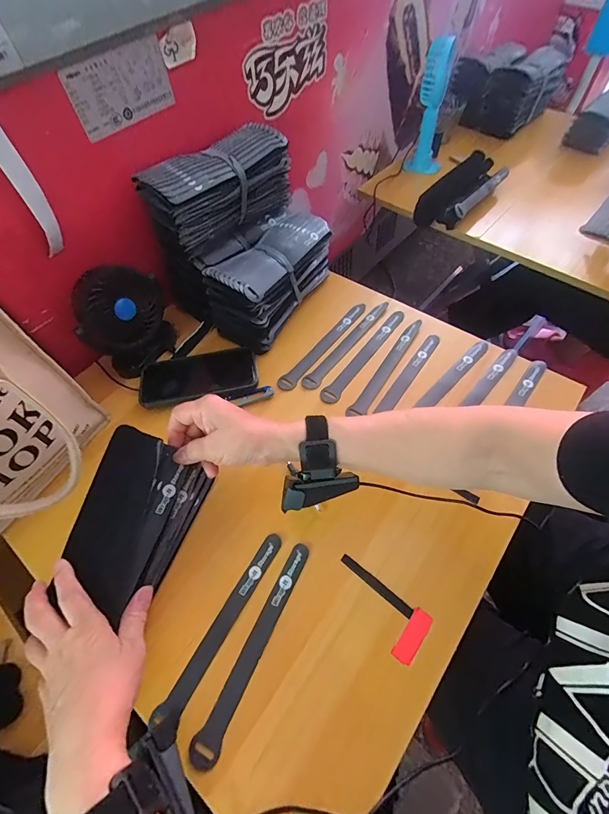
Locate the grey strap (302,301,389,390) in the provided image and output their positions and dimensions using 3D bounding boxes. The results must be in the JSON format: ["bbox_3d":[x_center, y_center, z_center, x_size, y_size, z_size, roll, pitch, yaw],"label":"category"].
[{"bbox_3d":[0.063,-0.097,0.550,0.022,0.010,0.195,32,65,21],"label":"grey strap"}]

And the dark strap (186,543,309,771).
[{"bbox_3d":[-0.047,0.230,0.361,0.023,0.007,0.197,21,62,16],"label":"dark strap"}]

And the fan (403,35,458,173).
[{"bbox_3d":[0.267,-0.612,0.763,0.072,0.233,0.084,11,60,10],"label":"fan"}]

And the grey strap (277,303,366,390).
[{"bbox_3d":[0.029,-0.098,0.552,0.025,0.008,0.198,32,65,21],"label":"grey strap"}]

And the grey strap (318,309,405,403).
[{"bbox_3d":[0.088,-0.077,0.539,0.026,0.010,0.196,31,65,21],"label":"grey strap"}]

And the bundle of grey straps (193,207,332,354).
[{"bbox_3d":[-0.060,-0.208,0.566,0.126,0.088,0.217,26,63,18],"label":"bundle of grey straps"}]

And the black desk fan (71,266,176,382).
[{"bbox_3d":[-0.245,-0.120,0.507,0.113,0.135,0.077,-28,61,-13],"label":"black desk fan"}]

